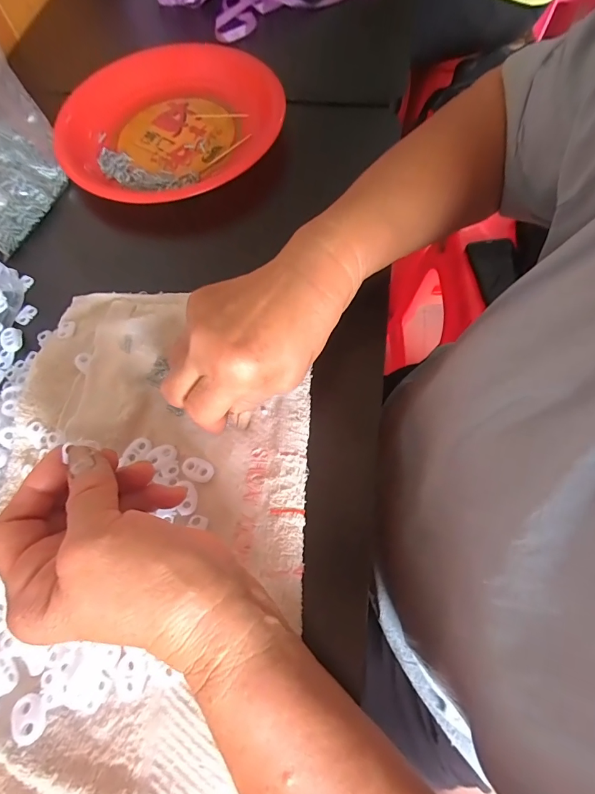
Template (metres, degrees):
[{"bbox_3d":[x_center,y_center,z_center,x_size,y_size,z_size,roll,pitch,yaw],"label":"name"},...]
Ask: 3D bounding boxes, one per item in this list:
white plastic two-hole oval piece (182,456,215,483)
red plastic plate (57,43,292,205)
[{"bbox_3d":[-0.068,0.049,0.274,0.023,0.005,0.015,28,70,13],"label":"white plastic two-hole oval piece"},{"bbox_3d":[-0.125,-0.271,0.408,0.210,0.045,0.210,0,66,1],"label":"red plastic plate"}]

